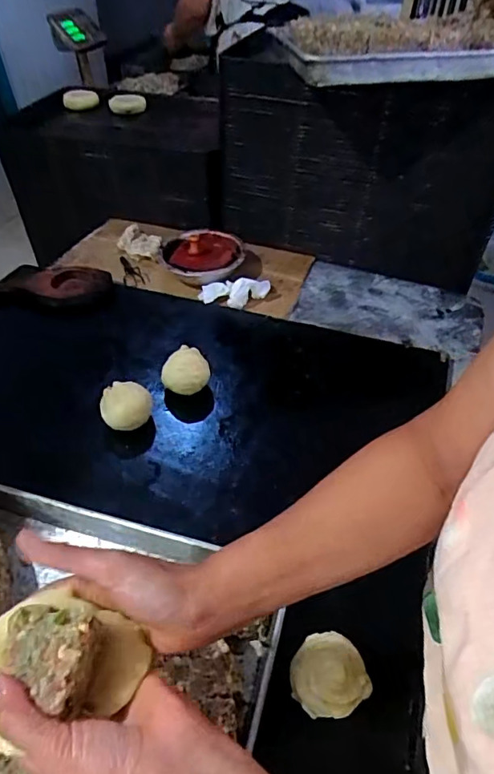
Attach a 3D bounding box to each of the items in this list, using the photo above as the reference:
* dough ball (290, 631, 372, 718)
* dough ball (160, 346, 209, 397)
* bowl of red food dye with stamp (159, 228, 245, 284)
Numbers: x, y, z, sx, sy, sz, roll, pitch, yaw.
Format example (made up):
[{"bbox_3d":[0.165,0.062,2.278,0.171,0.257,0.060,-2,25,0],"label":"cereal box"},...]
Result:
[{"bbox_3d":[0.084,0.300,0.527,0.076,0.048,0.075,0,45,0],"label":"dough ball"},{"bbox_3d":[-0.098,-0.022,0.815,0.074,0.071,0.058,4,45,3],"label":"dough ball"},{"bbox_3d":[-0.094,-0.276,1.085,0.175,0.057,0.172,0,45,0],"label":"bowl of red food dye with stamp"}]

